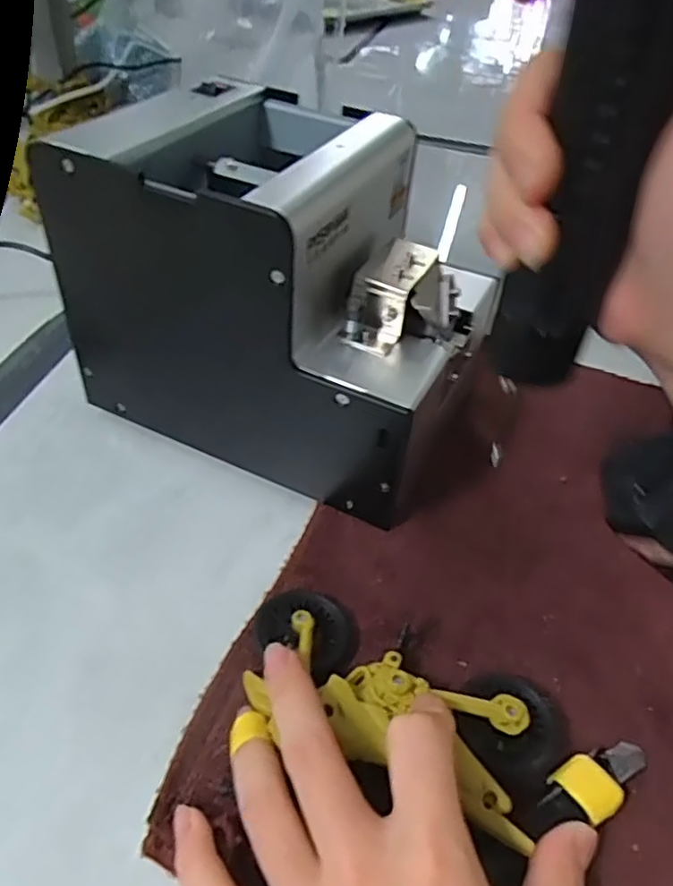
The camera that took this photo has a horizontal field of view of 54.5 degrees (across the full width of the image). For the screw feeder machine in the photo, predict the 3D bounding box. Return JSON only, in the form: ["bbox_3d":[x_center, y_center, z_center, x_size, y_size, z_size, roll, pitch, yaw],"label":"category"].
[{"bbox_3d":[-0.024,-0.076,0.329,0.182,0.140,0.128,22,47,16],"label":"screw feeder machine"}]

